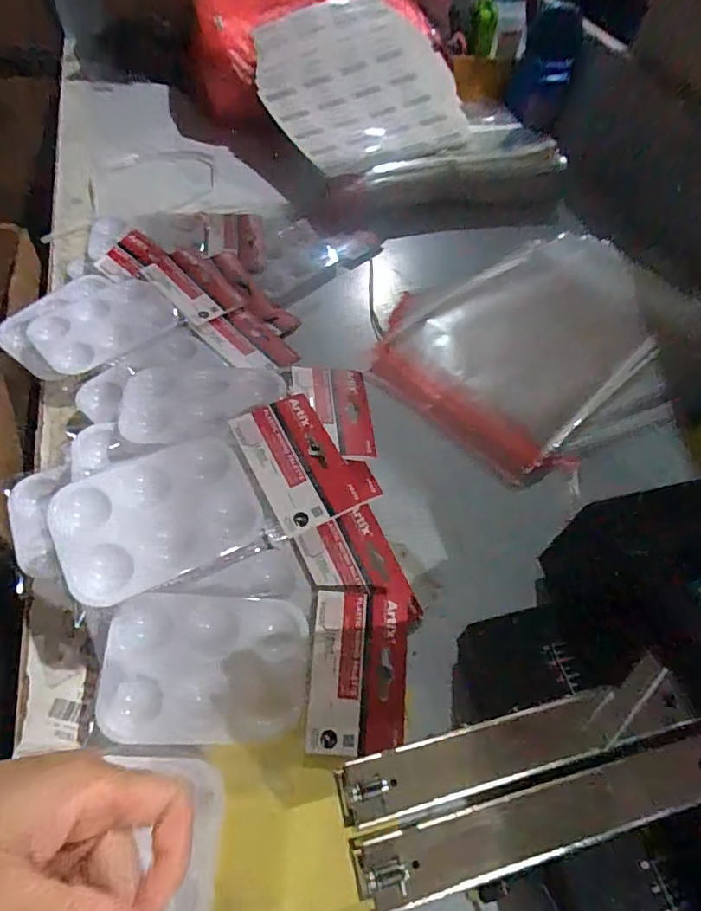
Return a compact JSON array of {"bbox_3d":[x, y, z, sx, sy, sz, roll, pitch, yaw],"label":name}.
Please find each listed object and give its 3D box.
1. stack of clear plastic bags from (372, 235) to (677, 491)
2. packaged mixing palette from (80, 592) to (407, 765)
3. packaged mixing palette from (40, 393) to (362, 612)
[{"bbox_3d":[0.212,-0.123,0.558,0.352,0.015,0.260,-27,62,-20],"label":"stack of clear plastic bags"},{"bbox_3d":[-0.058,0.140,0.330,0.188,0.010,0.099,3,73,-11],"label":"packaged mixing palette"},{"bbox_3d":[-0.097,0.028,0.355,0.192,0.016,0.096,-20,71,-21],"label":"packaged mixing palette"}]

